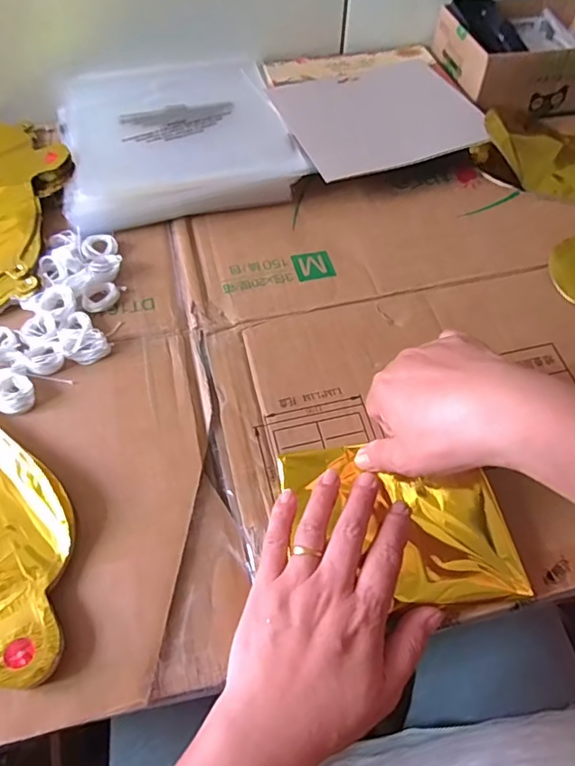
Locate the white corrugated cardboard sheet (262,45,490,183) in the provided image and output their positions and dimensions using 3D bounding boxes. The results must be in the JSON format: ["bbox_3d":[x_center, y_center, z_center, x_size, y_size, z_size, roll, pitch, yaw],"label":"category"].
[{"bbox_3d":[0.090,-0.295,0.539,0.197,0.009,0.211,-16,59,-10],"label":"white corrugated cardboard sheet"}]

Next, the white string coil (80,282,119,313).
[{"bbox_3d":[-0.153,-0.071,0.421,0.031,0.012,0.022,-30,63,-18],"label":"white string coil"}]

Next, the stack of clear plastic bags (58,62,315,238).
[{"bbox_3d":[-0.115,-0.256,0.524,0.213,0.035,0.236,-15,59,-10],"label":"stack of clear plastic bags"}]

